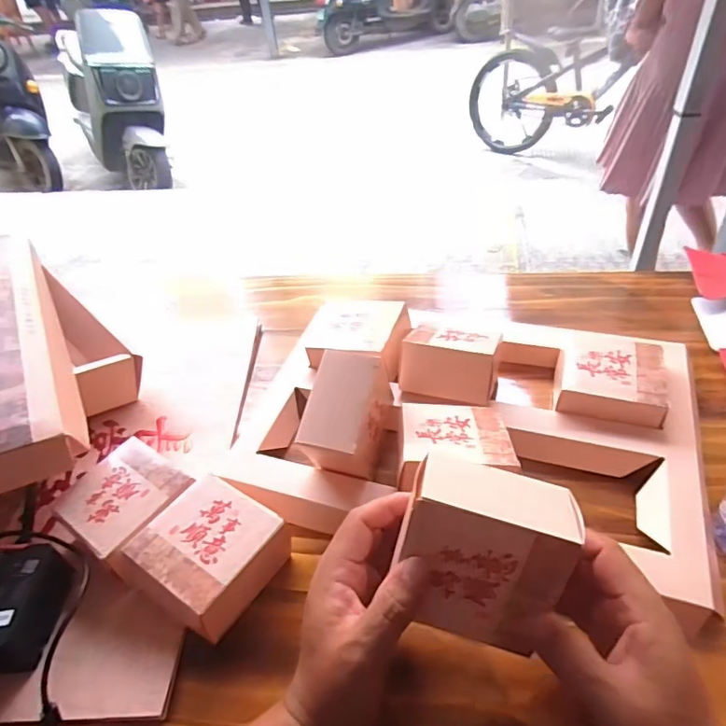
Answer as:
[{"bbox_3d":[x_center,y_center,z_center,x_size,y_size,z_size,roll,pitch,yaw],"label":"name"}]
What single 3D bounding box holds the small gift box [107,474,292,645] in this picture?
[{"bbox_3d":[-0.118,0.143,0.394,0.097,0.051,0.090,21,49,27],"label":"small gift box"}]

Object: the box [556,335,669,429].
[{"bbox_3d":[0.227,0.012,0.474,0.084,0.024,0.087,11,45,19],"label":"box"}]

